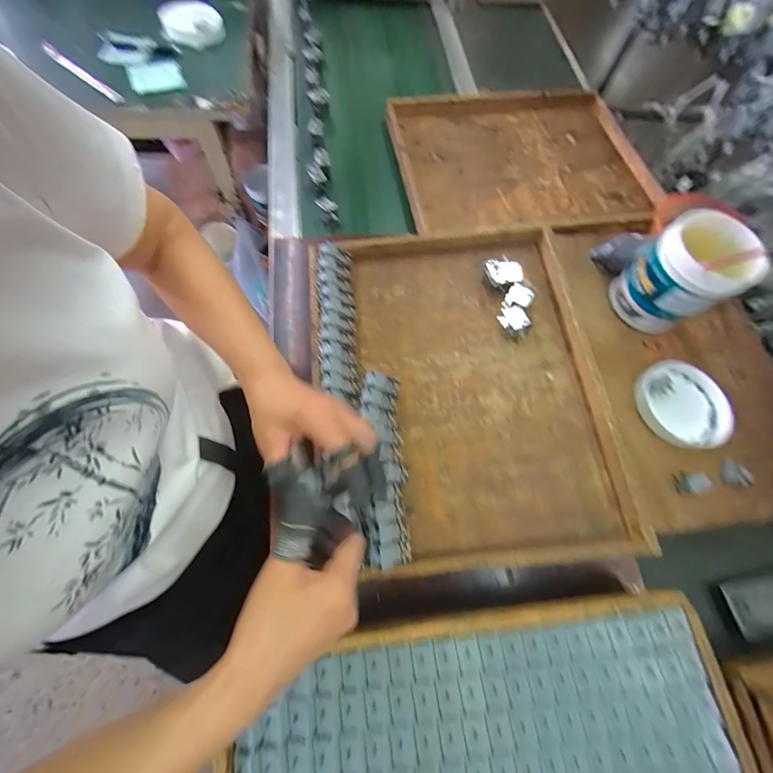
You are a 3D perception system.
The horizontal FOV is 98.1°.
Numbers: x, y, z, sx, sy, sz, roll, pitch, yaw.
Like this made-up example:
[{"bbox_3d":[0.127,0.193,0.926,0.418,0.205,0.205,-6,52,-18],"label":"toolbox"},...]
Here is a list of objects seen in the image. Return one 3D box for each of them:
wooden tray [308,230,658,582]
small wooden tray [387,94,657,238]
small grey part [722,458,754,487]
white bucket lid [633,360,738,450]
[{"bbox_3d":[0.092,-0.015,0.487,0.393,0.060,0.497,-5,68,-4],"label":"wooden tray"},{"bbox_3d":[0.265,-0.455,0.671,0.463,0.061,0.415,-8,70,-6],"label":"small wooden tray"},{"bbox_3d":[0.477,0.117,0.456,0.030,0.012,0.032,15,69,2],"label":"small grey part"},{"bbox_3d":[0.431,0.027,0.486,0.116,0.024,0.129,-34,75,-15],"label":"white bucket lid"}]

